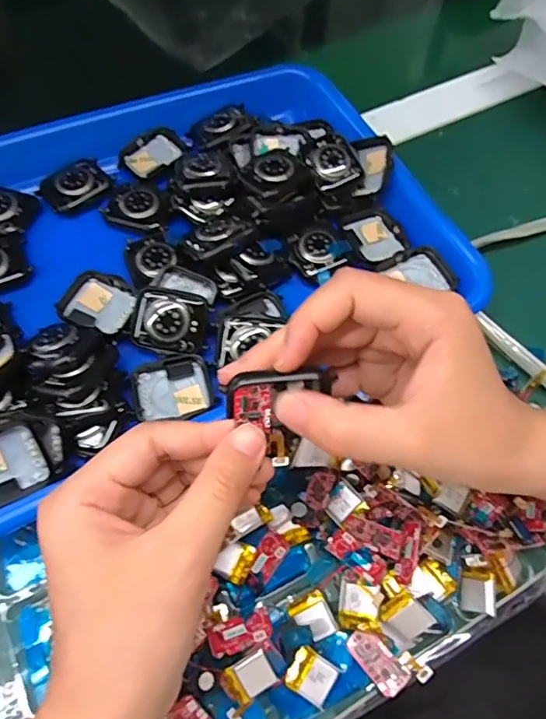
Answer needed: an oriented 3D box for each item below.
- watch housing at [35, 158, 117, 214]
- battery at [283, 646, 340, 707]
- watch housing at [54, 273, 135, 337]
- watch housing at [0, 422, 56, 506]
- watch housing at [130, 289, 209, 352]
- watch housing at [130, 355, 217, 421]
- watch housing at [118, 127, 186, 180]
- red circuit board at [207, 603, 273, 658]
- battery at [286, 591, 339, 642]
[{"bbox_3d":[-0.129,-0.114,0.352,0.045,0.012,0.034,-33,69,-18],"label":"watch housing"},{"bbox_3d":[0.018,0.148,0.248,0.021,0.004,0.019,32,66,13],"label":"battery"},{"bbox_3d":[-0.100,-0.032,0.313,0.043,0.013,0.035,20,64,8],"label":"watch housing"},{"bbox_3d":[-0.131,0.052,0.261,0.044,0.008,0.034,-24,97,-5],"label":"watch housing"},{"bbox_3d":[-0.058,-0.022,0.300,0.041,0.011,0.034,8,87,-3],"label":"watch housing"},{"bbox_3d":[-0.055,0.016,0.293,0.042,0.010,0.031,-13,64,-9],"label":"watch housing"},{"bbox_3d":[-0.086,-0.146,0.376,0.036,0.011,0.044,39,68,16],"label":"watch housing"},{"bbox_3d":[-0.015,0.128,0.249,0.029,0.004,0.015,-17,71,-21],"label":"red circuit board"},{"bbox_3d":[0.020,0.124,0.256,0.018,0.005,0.020,-27,67,-15],"label":"battery"}]

